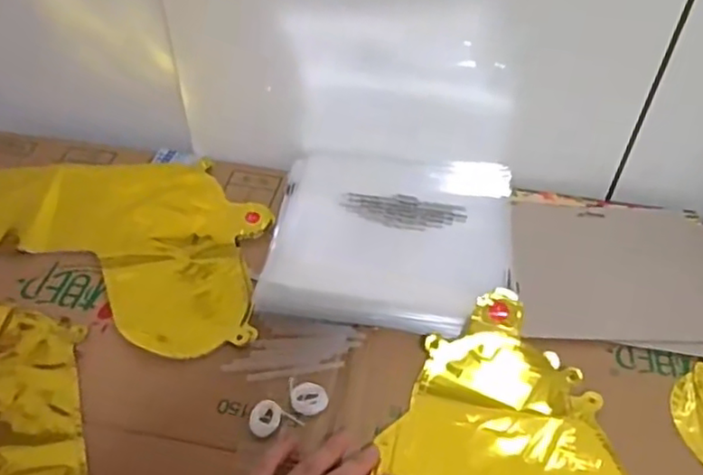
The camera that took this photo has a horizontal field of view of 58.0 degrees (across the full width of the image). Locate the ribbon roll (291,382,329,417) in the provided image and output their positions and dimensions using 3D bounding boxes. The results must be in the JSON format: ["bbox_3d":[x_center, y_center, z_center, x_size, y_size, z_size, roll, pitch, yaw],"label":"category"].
[{"bbox_3d":[-0.032,0.124,0.487,0.027,0.004,0.029,1,47,-1],"label":"ribbon roll"}]

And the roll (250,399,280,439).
[{"bbox_3d":[-0.065,0.136,0.479,0.023,0.004,0.029,9,47,7],"label":"roll"}]

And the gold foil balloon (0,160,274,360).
[{"bbox_3d":[-0.269,-0.009,0.607,0.391,0.009,0.212,9,47,7],"label":"gold foil balloon"}]

